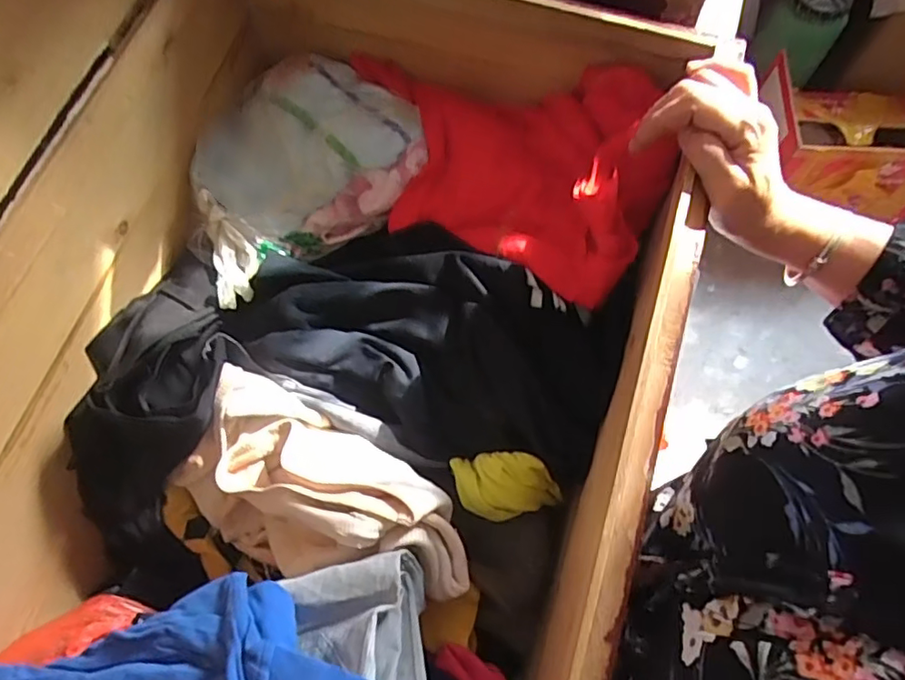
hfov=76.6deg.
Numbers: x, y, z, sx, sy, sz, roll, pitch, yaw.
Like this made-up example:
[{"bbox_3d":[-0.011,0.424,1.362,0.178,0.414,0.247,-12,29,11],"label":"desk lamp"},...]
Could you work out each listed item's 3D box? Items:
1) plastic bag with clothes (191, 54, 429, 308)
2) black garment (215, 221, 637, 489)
[{"bbox_3d":[-0.151,-0.167,0.541,0.225,0.067,0.162,-30,69,-10],"label":"plastic bag with clothes"},{"bbox_3d":[-0.028,-0.005,0.513,0.332,0.074,0.172,18,69,10],"label":"black garment"}]

